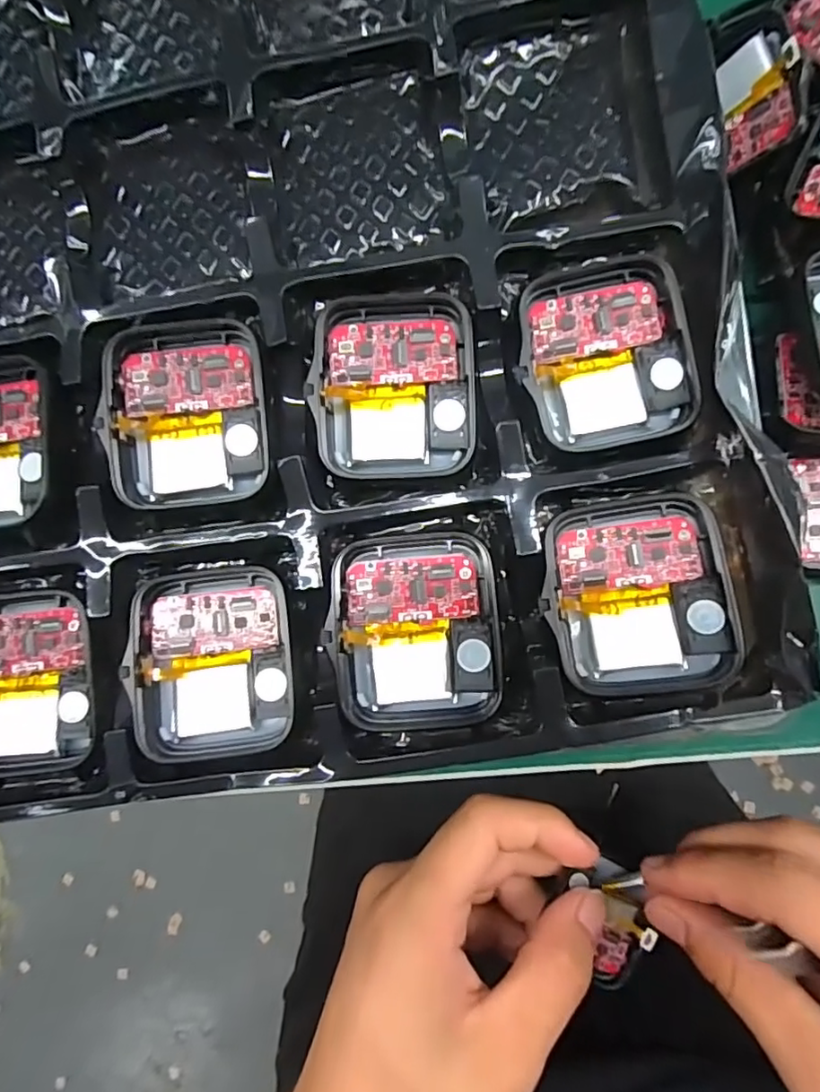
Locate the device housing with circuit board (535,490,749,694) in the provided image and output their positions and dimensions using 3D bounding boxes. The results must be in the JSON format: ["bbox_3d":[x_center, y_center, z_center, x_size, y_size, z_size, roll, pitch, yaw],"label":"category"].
[{"bbox_3d":[0.050,0.011,0.127,0.038,0.005,0.042,-6,80,13],"label":"device housing with circuit board"}]

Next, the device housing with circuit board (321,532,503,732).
[{"bbox_3d":[0.001,0.019,0.128,0.036,0.009,0.042,-2,84,4],"label":"device housing with circuit board"}]

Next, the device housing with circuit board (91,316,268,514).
[{"bbox_3d":[-0.052,-0.031,0.132,0.036,0.012,0.041,-7,83,4],"label":"device housing with circuit board"}]

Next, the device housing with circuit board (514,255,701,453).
[{"bbox_3d":[0.045,-0.045,0.133,0.037,0.006,0.043,-13,90,4],"label":"device housing with circuit board"}]

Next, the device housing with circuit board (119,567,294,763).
[{"bbox_3d":[-0.046,0.027,0.133,0.036,0.006,0.043,-7,83,4],"label":"device housing with circuit board"}]

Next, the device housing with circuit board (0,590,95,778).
[{"bbox_3d":[-0.093,0.033,0.137,0.035,0.011,0.042,-5,84,4],"label":"device housing with circuit board"}]

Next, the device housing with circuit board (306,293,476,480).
[{"bbox_3d":[-0.004,-0.039,0.134,0.037,0.012,0.043,-2,84,4],"label":"device housing with circuit board"}]

